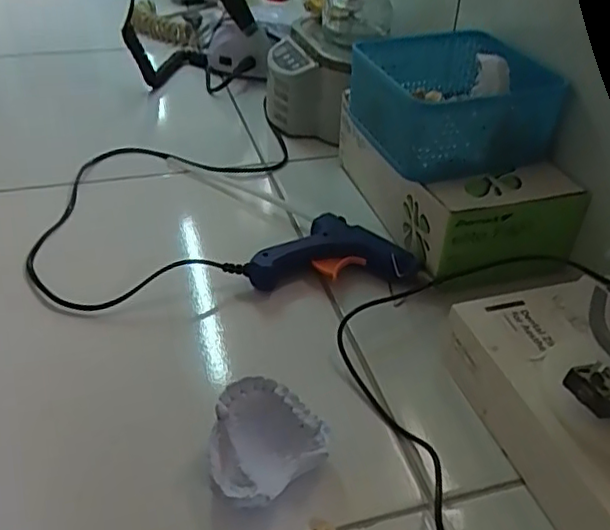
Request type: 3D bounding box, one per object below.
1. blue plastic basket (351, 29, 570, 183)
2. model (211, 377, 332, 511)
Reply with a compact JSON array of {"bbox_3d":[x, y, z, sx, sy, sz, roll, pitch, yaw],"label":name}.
[{"bbox_3d":[0.113,-0.134,0.493,0.133,0.073,0.140,-13,39,-20],"label":"blue plastic basket"},{"bbox_3d":[-0.024,0.098,0.331,0.054,0.040,0.062,31,45,34],"label":"model"}]

